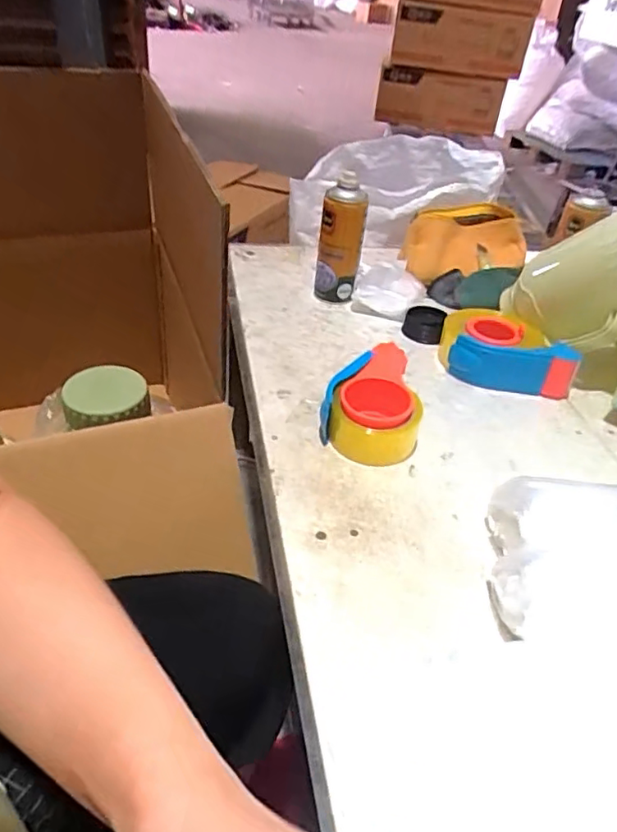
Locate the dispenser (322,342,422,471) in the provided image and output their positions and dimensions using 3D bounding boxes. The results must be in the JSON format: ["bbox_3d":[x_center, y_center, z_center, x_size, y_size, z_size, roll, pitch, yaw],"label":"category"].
[{"bbox_3d":[0.075,-0.018,0.677,0.105,0.062,0.147,12,38,7],"label":"dispenser"}]

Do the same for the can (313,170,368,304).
[{"bbox_3d":[0.047,-0.259,0.880,0.064,0.181,0.050,7,38,1],"label":"can"}]

